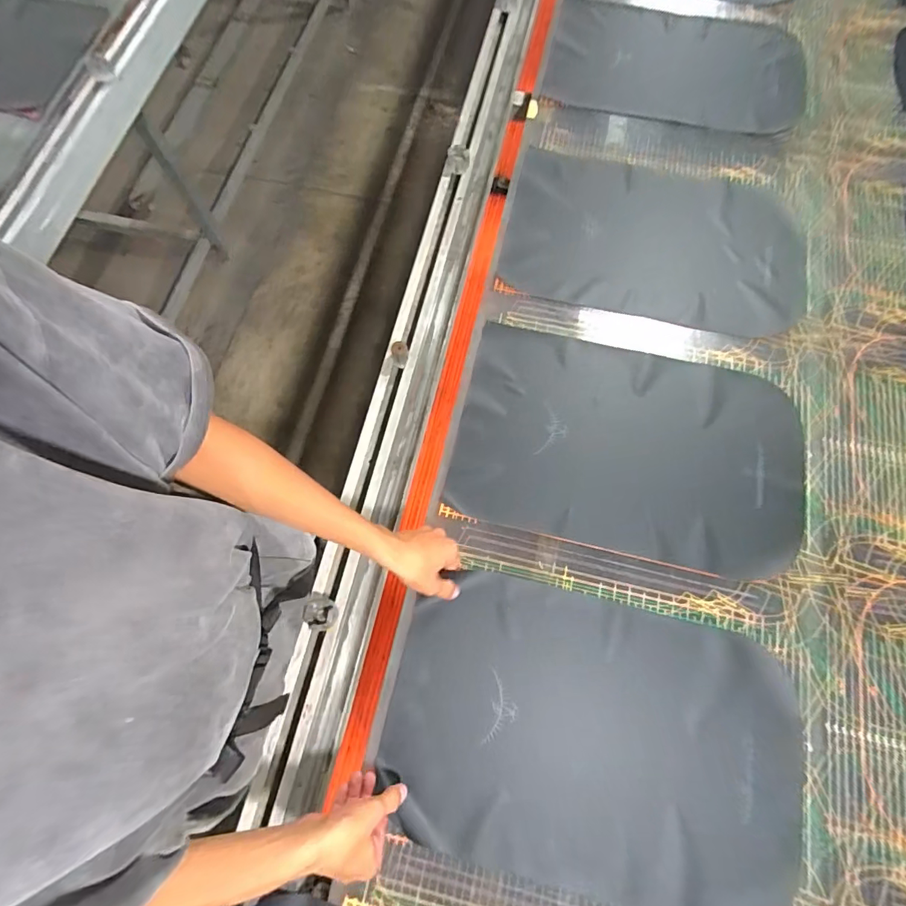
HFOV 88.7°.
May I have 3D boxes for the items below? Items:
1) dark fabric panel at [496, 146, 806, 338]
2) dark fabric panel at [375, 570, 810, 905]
[{"bbox_3d":[0.376,-0.399,0.846,0.537,0.046,0.373,14,70,-1],"label":"dark fabric panel"},{"bbox_3d":[0.172,0.354,0.586,0.494,0.035,0.325,13,72,4],"label":"dark fabric panel"}]

